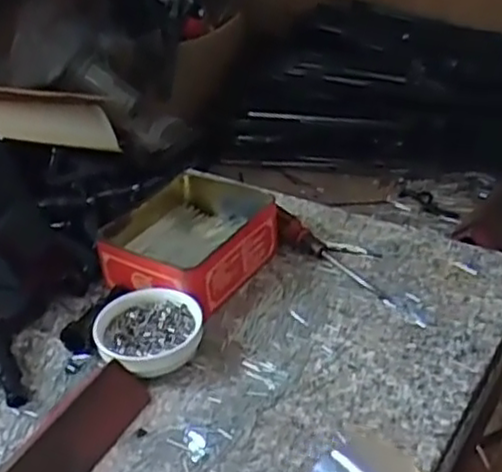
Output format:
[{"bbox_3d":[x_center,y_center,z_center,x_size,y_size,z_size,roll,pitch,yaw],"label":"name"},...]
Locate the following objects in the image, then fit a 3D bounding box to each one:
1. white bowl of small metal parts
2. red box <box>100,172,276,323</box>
[{"bbox_3d":[-0.069,0.067,0.482,0.071,0.027,0.067,-15,36,-17],"label":"white bowl of small metal parts"},{"bbox_3d":[-0.049,0.003,0.560,0.111,0.042,0.130,17,38,27],"label":"red box"}]

